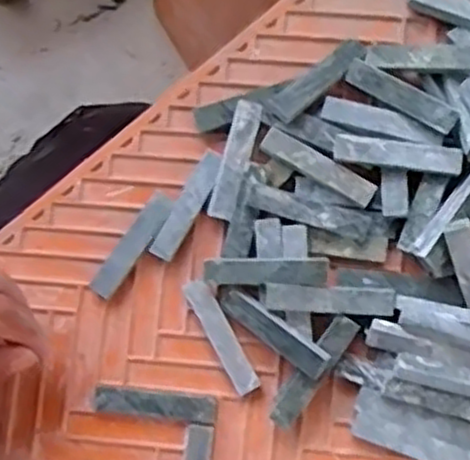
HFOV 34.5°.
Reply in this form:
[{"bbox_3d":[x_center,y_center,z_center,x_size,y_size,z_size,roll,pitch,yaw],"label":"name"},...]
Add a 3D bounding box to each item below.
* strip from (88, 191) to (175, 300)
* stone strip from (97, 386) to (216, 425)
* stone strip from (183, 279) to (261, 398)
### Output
[{"bbox_3d":[-0.054,0.009,0.401,0.014,0.010,0.061,37,81,7],"label":"strip"},{"bbox_3d":[-0.040,0.088,0.379,0.060,0.007,0.013,6,79,2],"label":"stone strip"},{"bbox_3d":[-0.007,0.055,0.392,0.012,0.013,0.063,-28,80,-5],"label":"stone strip"}]

